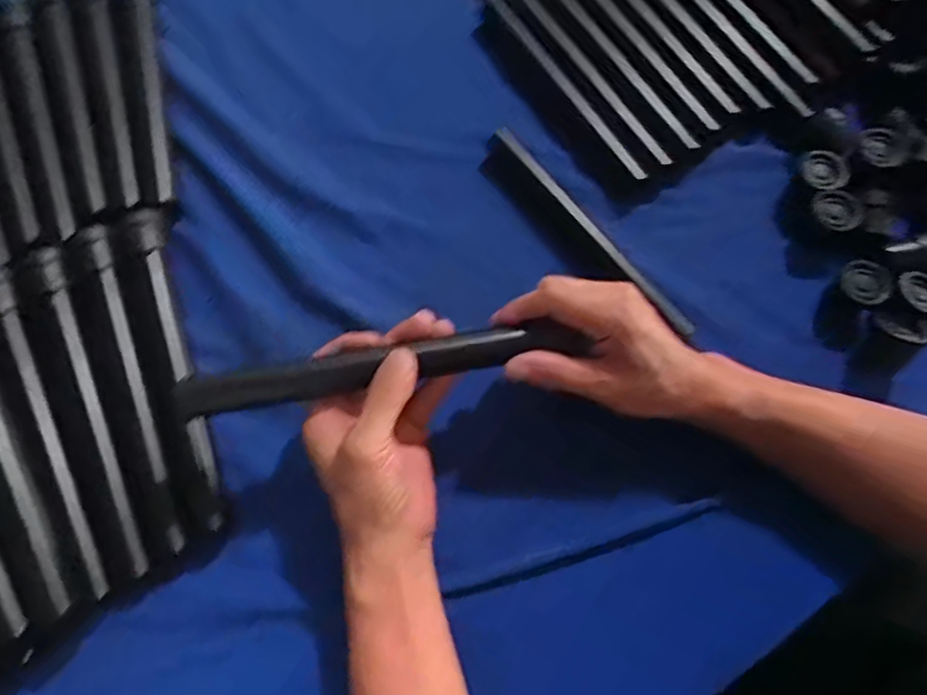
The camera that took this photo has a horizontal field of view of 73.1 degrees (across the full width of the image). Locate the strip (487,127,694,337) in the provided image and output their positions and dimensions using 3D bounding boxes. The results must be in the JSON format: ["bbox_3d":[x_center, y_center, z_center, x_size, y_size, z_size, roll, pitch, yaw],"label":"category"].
[{"bbox_3d":[0.094,-0.091,0.485,0.022,0.013,0.217,-37,75,-13],"label":"strip"}]

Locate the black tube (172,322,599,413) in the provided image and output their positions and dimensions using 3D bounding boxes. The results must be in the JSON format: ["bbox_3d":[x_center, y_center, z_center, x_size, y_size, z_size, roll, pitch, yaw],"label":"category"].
[{"bbox_3d":[-0.048,0.011,0.385,0.243,0.018,0.023,-10,70,-3],"label":"black tube"}]

